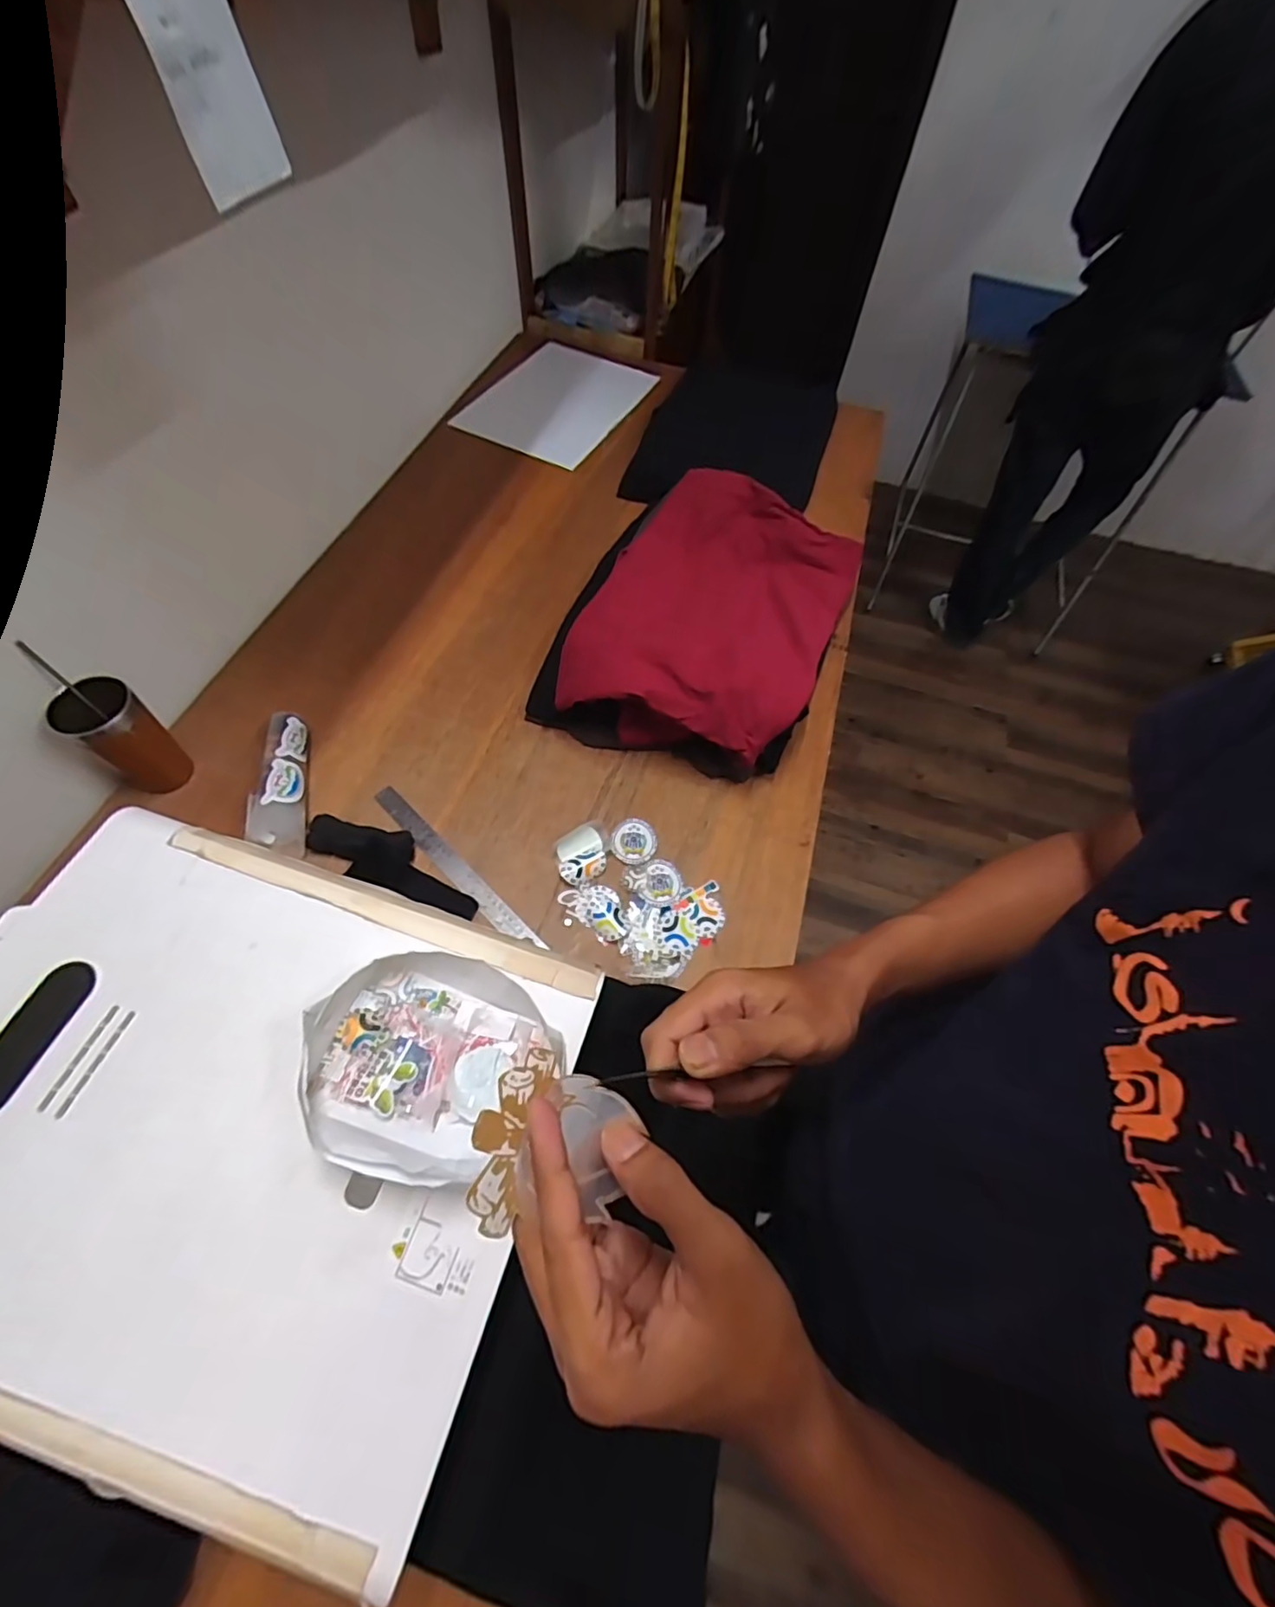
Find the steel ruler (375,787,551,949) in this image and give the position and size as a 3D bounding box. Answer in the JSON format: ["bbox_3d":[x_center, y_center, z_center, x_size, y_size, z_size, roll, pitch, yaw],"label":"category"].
[{"bbox_3d":[-0.230,0.080,0.758,0.303,0.006,0.028,40,72,16],"label":"steel ruler"}]

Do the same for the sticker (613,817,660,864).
[{"bbox_3d":[-0.004,0.049,0.789,0.059,0.009,0.061,2,60,-3],"label":"sticker"}]

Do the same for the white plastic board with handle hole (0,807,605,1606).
[{"bbox_3d":[-0.326,0.235,0.471,0.493,0.025,0.395,17,61,6],"label":"white plastic board with handle hole"}]

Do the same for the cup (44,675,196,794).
[{"bbox_3d":[-0.615,-0.076,0.731,0.066,0.142,0.080,34,64,15],"label":"cup"}]

